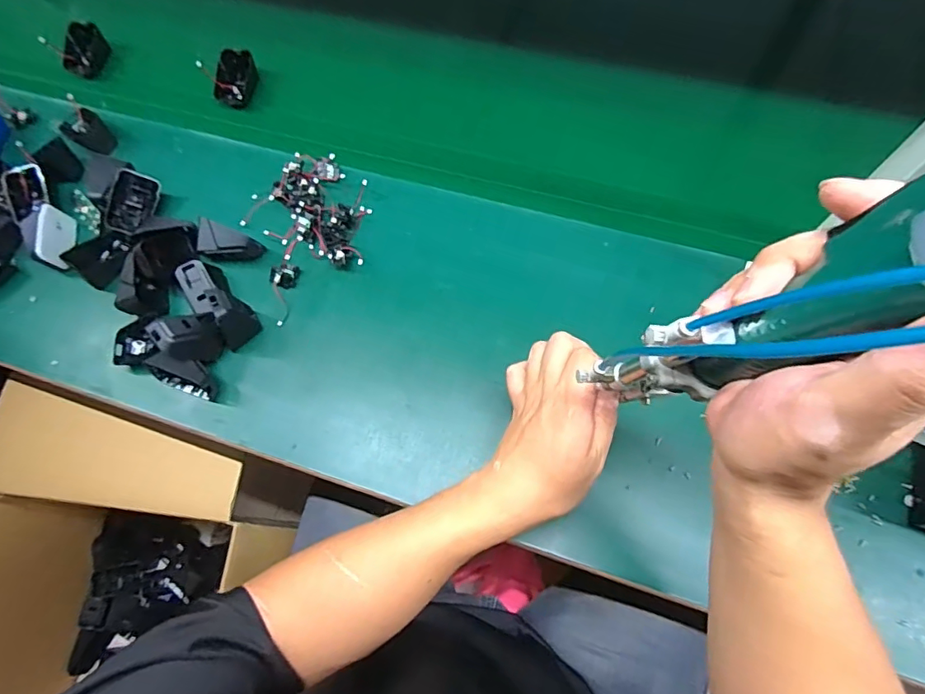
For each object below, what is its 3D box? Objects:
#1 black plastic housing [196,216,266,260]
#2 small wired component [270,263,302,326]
[{"bbox_3d":[-0.266,-0.115,0.586,0.070,0.034,0.038,11,72,6],"label":"black plastic housing"},{"bbox_3d":[-0.202,-0.059,0.581,0.030,0.011,0.068,3,85,3],"label":"small wired component"}]

